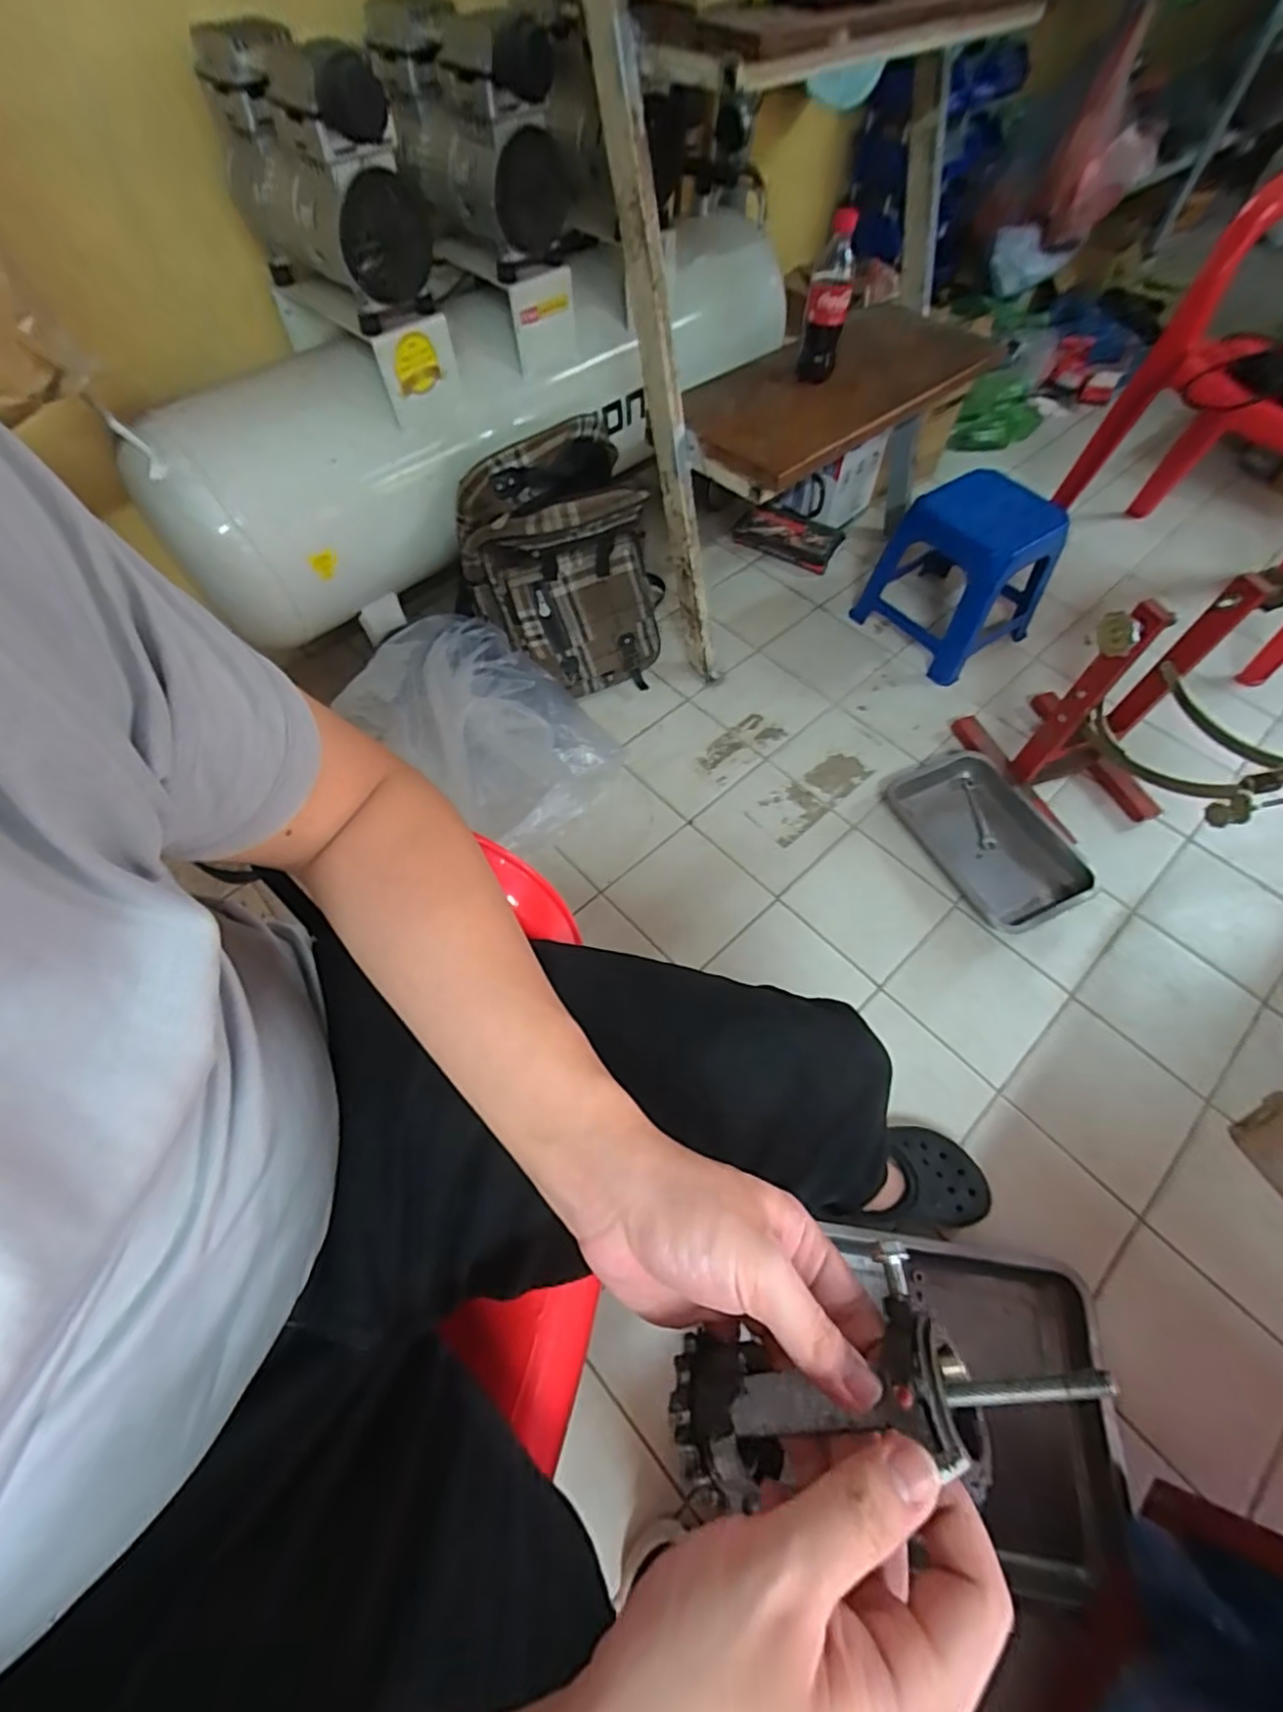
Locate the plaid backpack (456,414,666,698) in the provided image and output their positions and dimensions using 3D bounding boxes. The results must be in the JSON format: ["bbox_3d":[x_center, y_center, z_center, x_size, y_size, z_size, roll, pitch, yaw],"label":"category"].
[{"bbox_3d":[-0.129,-0.464,1.058,0.303,0.344,0.195,-25,63,-14],"label":"plaid backpack"}]

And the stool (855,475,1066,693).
[{"bbox_3d":[0.574,-0.522,1.152,0.221,0.248,0.259,-33,65,-18],"label":"stool"}]

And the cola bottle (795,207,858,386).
[{"bbox_3d":[0.268,-0.790,0.916,0.059,0.197,0.061,9,60,5],"label":"cola bottle"}]

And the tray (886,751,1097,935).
[{"bbox_3d":[0.558,-0.030,1.029,0.195,0.042,0.317,-25,62,-9],"label":"tray"}]

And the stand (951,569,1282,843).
[{"bbox_3d":[0.727,-0.196,0.922,0.237,0.360,0.413,-29,63,-15],"label":"stand"}]

